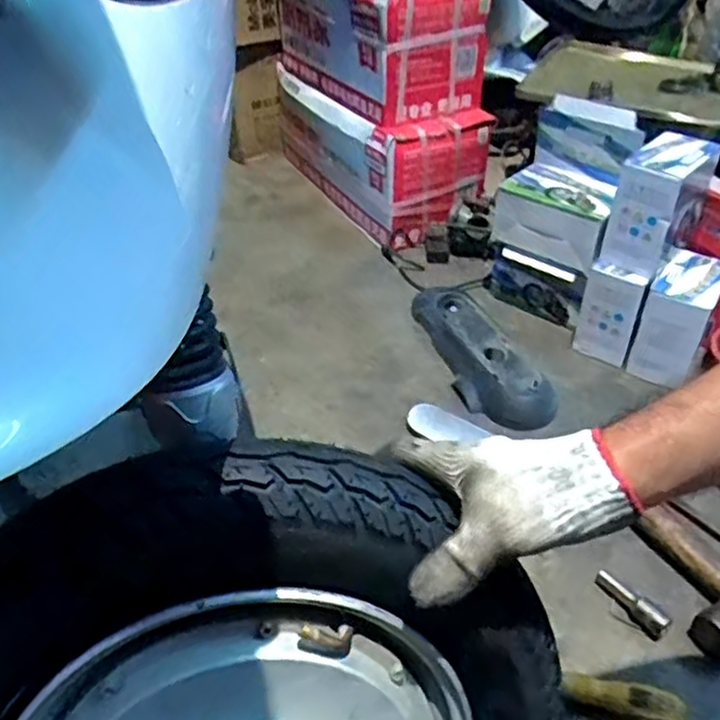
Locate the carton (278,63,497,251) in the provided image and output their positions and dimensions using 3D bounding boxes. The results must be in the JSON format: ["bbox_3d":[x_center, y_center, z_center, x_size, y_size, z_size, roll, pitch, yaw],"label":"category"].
[{"bbox_3d":[0.029,-0.433,1.354,0.219,0.208,0.512,-21,43,-21],"label":"carton"}]

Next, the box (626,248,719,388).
[{"bbox_3d":[0.435,-0.056,0.931,0.084,0.136,0.126,19,44,25],"label":"box"}]

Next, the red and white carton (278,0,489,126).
[{"bbox_3d":[0.026,-0.599,1.226,0.200,0.198,0.407,-21,44,-21],"label":"red and white carton"}]

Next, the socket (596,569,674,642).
[{"bbox_3d":[0.270,0.239,0.675,0.022,0.023,0.075,-25,44,-25],"label":"socket"}]

